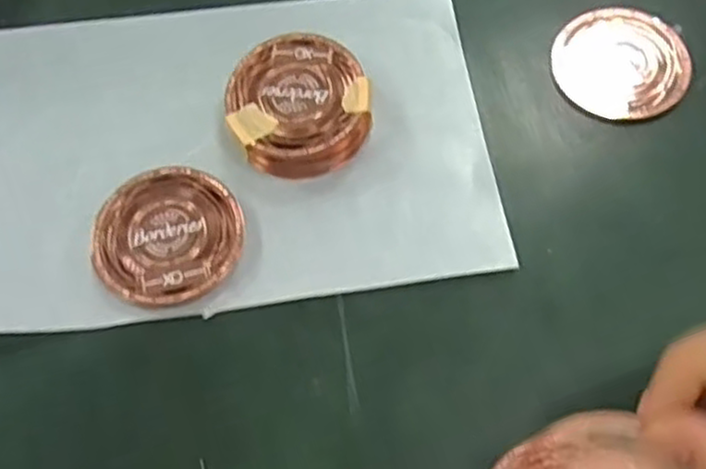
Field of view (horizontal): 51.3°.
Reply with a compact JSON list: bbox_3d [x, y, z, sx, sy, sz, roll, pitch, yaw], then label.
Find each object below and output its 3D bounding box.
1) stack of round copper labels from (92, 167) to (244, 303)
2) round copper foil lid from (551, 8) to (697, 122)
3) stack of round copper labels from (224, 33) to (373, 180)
[{"bbox_3d":[-0.076,0.000,0.302,0.057,0.010,0.059,6,67,4],"label":"stack of round copper labels"},{"bbox_3d":[0.123,-0.079,0.337,0.060,0.007,0.053,24,69,11],"label":"round copper foil lid"},{"bbox_3d":[-0.024,-0.056,0.323,0.059,0.021,0.058,-10,67,-3],"label":"stack of round copper labels"}]

